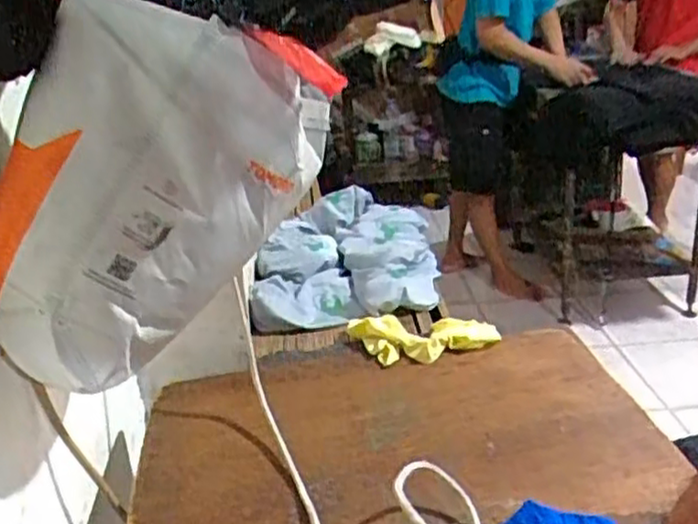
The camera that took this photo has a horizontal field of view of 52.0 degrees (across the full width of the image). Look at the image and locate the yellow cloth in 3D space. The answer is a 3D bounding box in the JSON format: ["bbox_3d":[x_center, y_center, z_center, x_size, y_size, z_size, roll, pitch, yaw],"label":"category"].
[{"bbox_3d":[0.100,0.099,0.978,0.207,0.037,0.107,-2,23,10],"label":"yellow cloth"}]

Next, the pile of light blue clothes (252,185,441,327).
[{"bbox_3d":[0.000,-0.029,1.236,0.281,0.079,0.447,-4,23,5],"label":"pile of light blue clothes"}]

